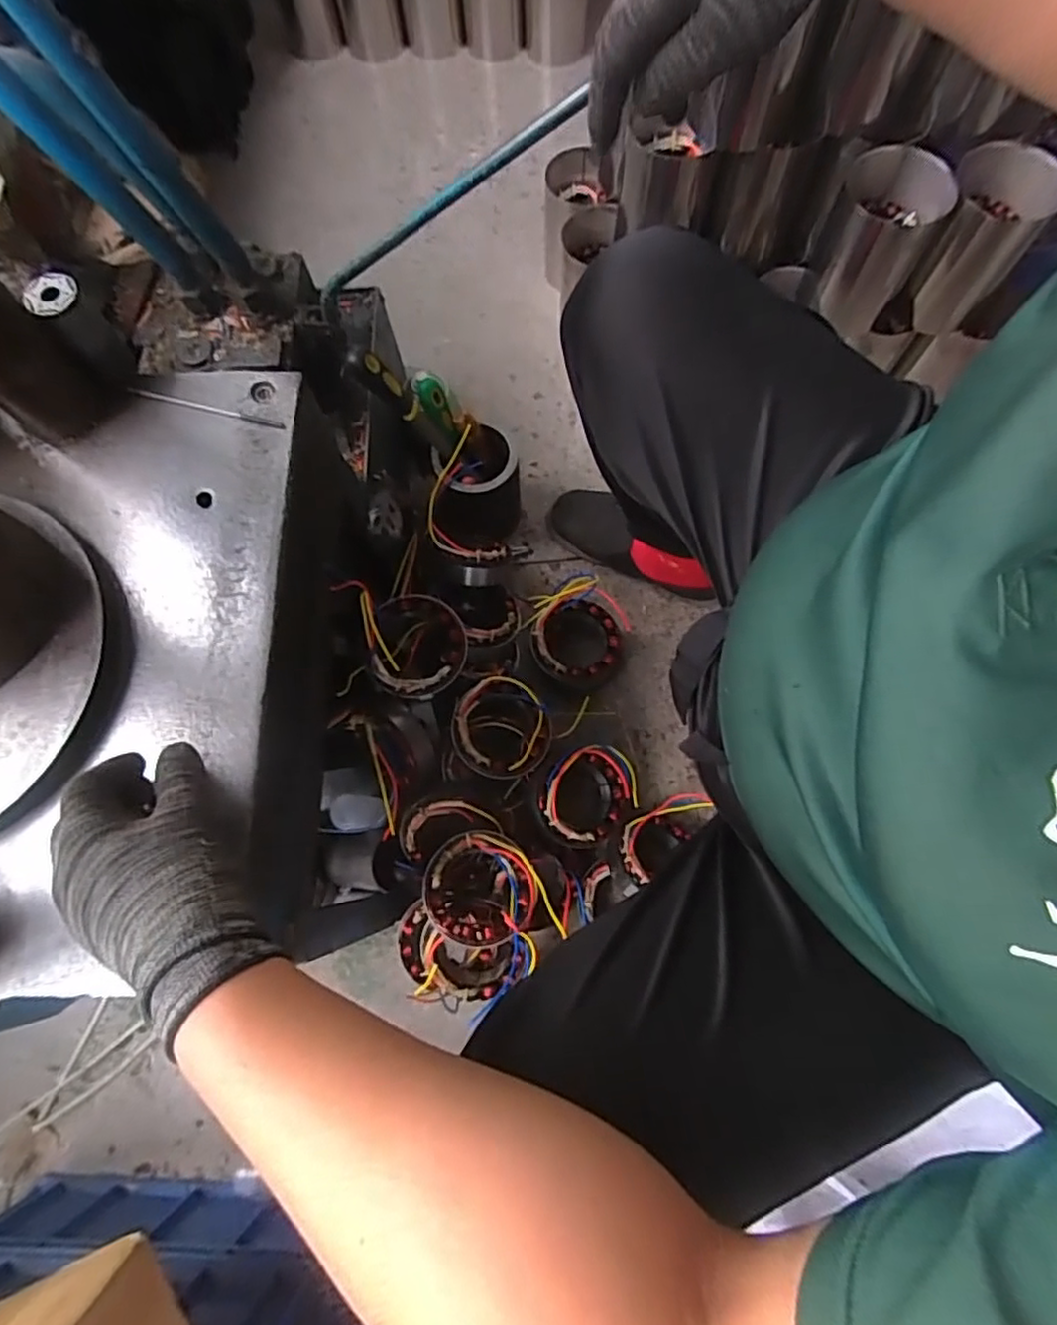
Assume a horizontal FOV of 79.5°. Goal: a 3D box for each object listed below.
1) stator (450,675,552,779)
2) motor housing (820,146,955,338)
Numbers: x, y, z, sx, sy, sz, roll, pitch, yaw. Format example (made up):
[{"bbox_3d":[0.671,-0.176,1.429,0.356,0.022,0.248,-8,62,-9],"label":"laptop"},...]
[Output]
[{"bbox_3d":[-0.030,0.079,0.757,0.109,0.062,0.115,-1,73,2],"label":"stator"},{"bbox_3d":[0.433,-0.524,0.811,0.122,0.166,0.116,28,76,10],"label":"motor housing"}]

